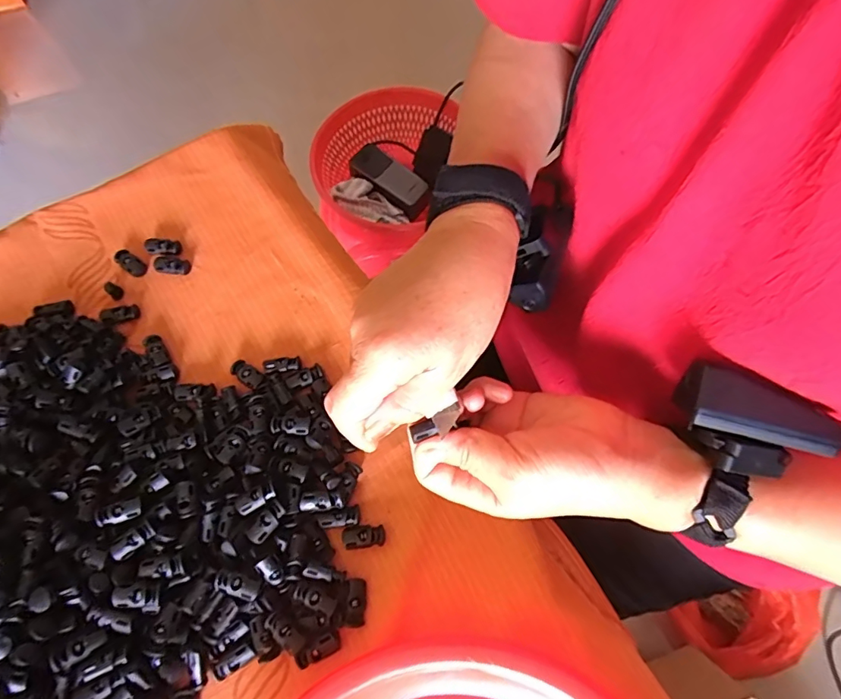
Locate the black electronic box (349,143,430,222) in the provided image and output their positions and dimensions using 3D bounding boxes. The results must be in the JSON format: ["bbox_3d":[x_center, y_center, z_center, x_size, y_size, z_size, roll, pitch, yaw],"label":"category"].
[{"bbox_3d":[-0.051,-0.270,0.782,0.141,0.031,0.055,37,73,15],"label":"black electronic box"}]

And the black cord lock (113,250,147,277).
[{"bbox_3d":[-0.241,-0.071,0.409,0.029,0.007,0.014,36,73,2],"label":"black cord lock"}]

